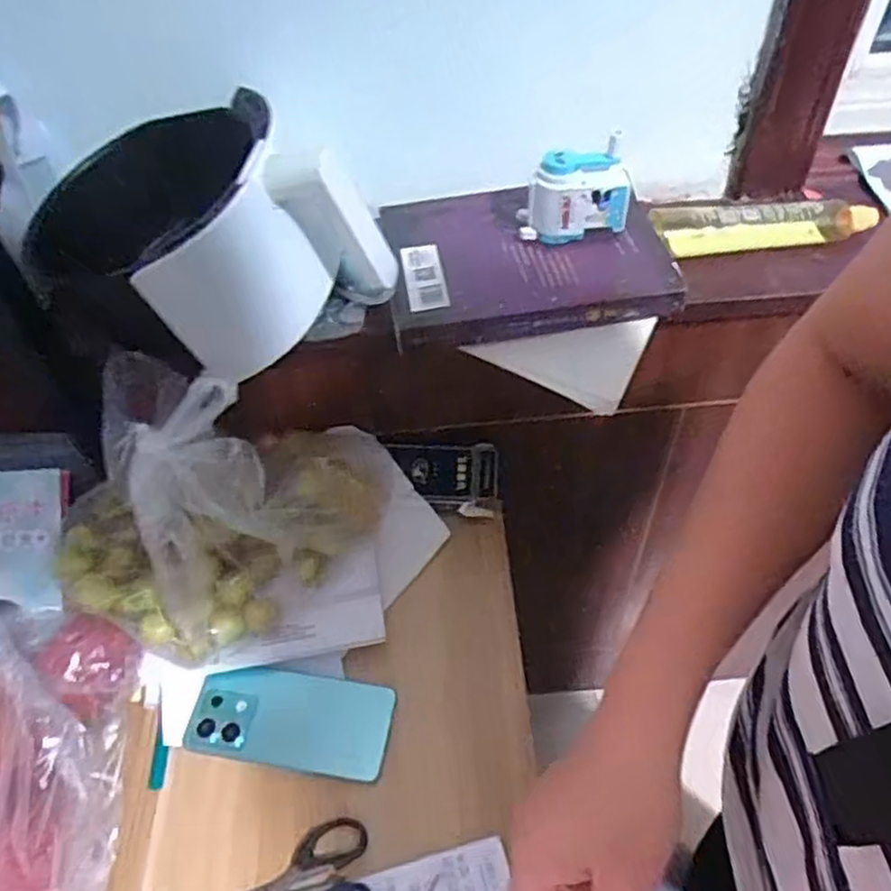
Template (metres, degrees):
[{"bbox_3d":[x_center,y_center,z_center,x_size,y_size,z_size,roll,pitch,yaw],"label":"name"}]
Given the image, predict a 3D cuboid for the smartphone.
[{"bbox_3d":[-0.125,0.220,0.582,0.161,0.012,0.074,6,52,8],"label":"smartphone"}]

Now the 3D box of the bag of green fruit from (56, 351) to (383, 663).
[{"bbox_3d":[-0.182,0.035,0.579,0.262,0.216,0.161,-36,57,-23],"label":"bag of green fruit"}]

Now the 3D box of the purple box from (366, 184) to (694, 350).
[{"bbox_3d":[0.068,-0.170,0.631,0.235,0.036,0.173,-8,51,-3],"label":"purple box"}]

